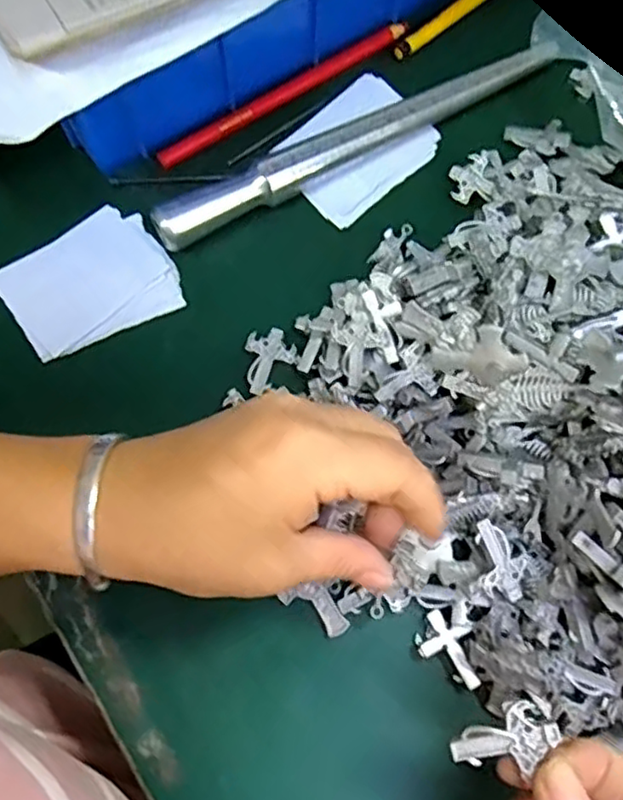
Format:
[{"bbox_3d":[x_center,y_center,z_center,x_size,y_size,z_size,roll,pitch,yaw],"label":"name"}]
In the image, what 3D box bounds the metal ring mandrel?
[{"bbox_3d":[0.028,-0.138,0.352,0.237,0.020,0.017,-28,76,-9],"label":"metal ring mandrel"}]

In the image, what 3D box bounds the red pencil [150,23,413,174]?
[{"bbox_3d":[-0.014,-0.168,0.366,0.158,0.006,0.011,-34,77,-11],"label":"red pencil"}]

